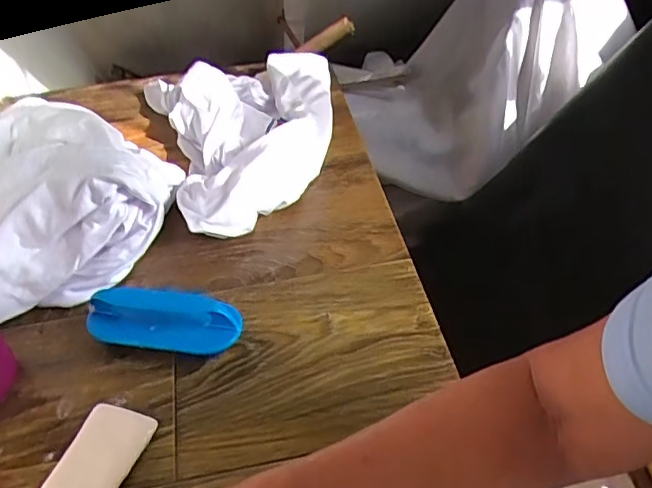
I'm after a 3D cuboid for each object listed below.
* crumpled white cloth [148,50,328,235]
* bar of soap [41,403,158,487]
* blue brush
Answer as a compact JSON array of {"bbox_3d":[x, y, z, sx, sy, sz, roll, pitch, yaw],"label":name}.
[{"bbox_3d":[-0.073,-0.149,0.693,0.241,0.078,0.341,-16,43,-12],"label":"crumpled white cloth"},{"bbox_3d":[-0.159,0.151,0.412,0.052,0.014,0.076,10,44,16],"label":"bar of soap"},{"bbox_3d":[-0.134,0.067,0.475,0.130,0.053,0.040,0,42,5],"label":"blue brush"}]

